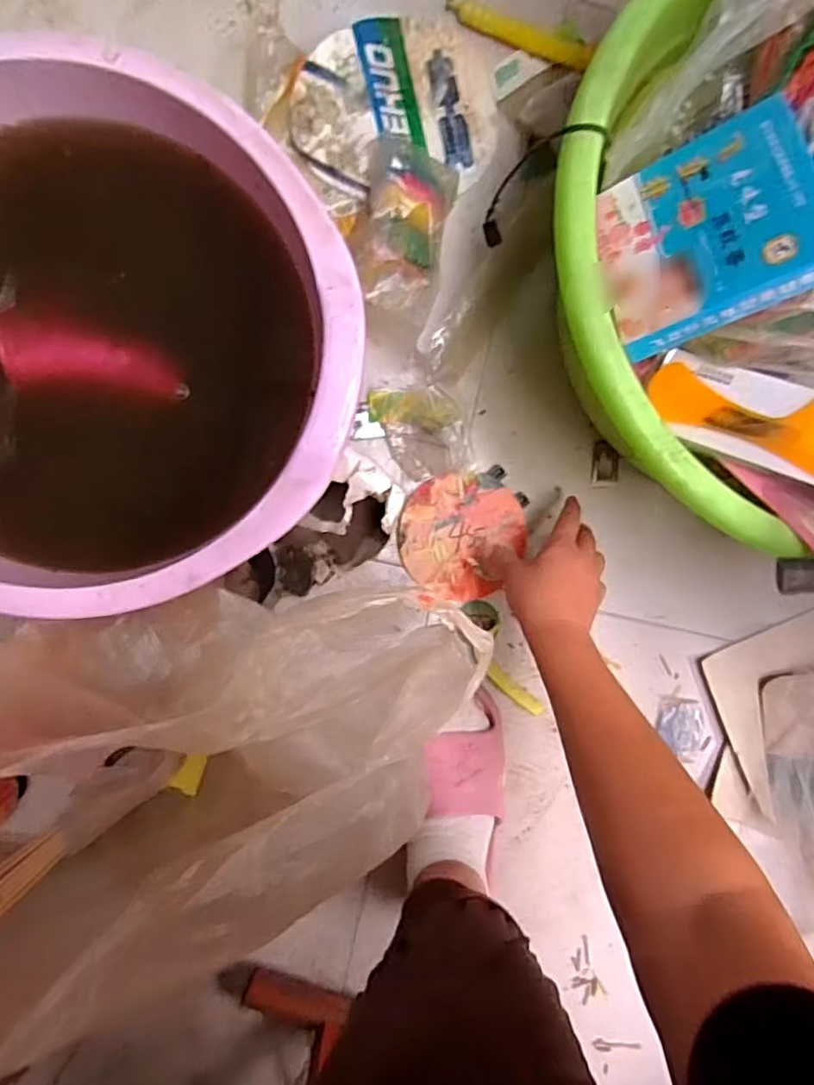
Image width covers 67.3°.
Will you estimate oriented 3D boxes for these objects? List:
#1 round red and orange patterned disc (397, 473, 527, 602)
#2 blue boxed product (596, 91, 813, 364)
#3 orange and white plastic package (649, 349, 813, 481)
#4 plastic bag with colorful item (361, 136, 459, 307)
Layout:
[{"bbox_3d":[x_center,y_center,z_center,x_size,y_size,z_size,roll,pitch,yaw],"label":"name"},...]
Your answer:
[{"bbox_3d":[0.052,-0.004,0.607,0.122,0.006,0.120,0,92,-7],"label":"round red and orange patterned disc"},{"bbox_3d":[0.202,-0.213,0.415,0.132,0.023,0.140,-16,68,30],"label":"blue boxed product"},{"bbox_3d":[0.276,-0.079,0.429,0.208,0.008,0.057,26,113,22],"label":"orange and white plastic package"},{"bbox_3d":[-0.001,-0.298,0.567,0.087,0.042,0.145,8,91,-7],"label":"plastic bag with colorful item"}]

